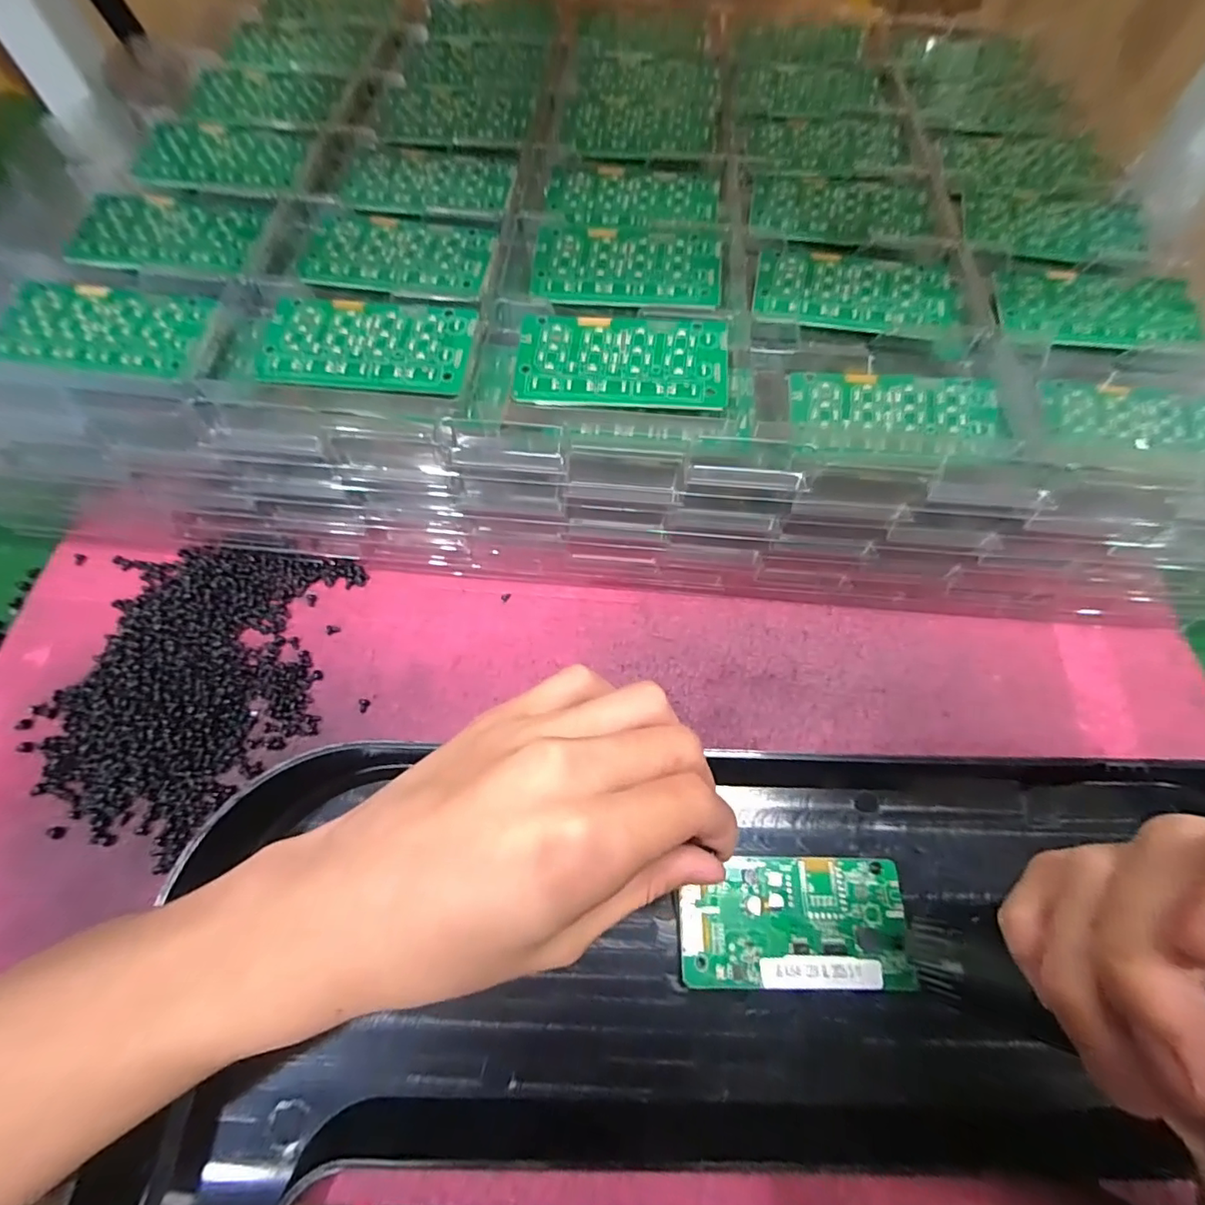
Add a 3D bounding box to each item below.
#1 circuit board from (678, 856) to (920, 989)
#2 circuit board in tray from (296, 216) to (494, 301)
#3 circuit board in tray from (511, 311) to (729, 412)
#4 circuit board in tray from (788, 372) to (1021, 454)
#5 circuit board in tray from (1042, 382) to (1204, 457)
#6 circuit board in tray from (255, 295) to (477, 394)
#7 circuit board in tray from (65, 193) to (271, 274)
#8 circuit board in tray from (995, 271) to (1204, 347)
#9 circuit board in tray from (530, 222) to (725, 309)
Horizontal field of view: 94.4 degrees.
[{"bbox_3d":[0.080,0.133,0.232,0.095,0.009,0.049,-3,65,-4],"label":"circuit board"},{"bbox_3d":[-0.102,-0.173,0.280,0.094,0.006,0.049,14,65,5],"label":"circuit board in tray"},{"bbox_3d":[0.009,-0.111,0.251,0.094,0.005,0.046,4,64,0],"label":"circuit board in tray"},{"bbox_3d":[0.137,-0.088,0.259,0.095,0.009,0.041,4,64,0],"label":"circuit board in tray"},{"bbox_3d":[0.251,-0.084,0.260,0.095,0.007,0.041,2,69,2],"label":"circuit board in tray"},{"bbox_3d":[-0.105,-0.116,0.249,0.090,0.006,0.047,5,64,1],"label":"circuit board in tray"},{"bbox_3d":[-0.216,-0.182,0.278,0.087,0.006,0.054,8,64,2],"label":"circuit board in tray"},{"bbox_3d":[0.247,-0.146,0.277,0.093,0.008,0.050,1,64,-2],"label":"circuit board in tray"},{"bbox_3d":[0.012,-0.168,0.281,0.094,0.009,0.054,6,64,1],"label":"circuit board in tray"}]

